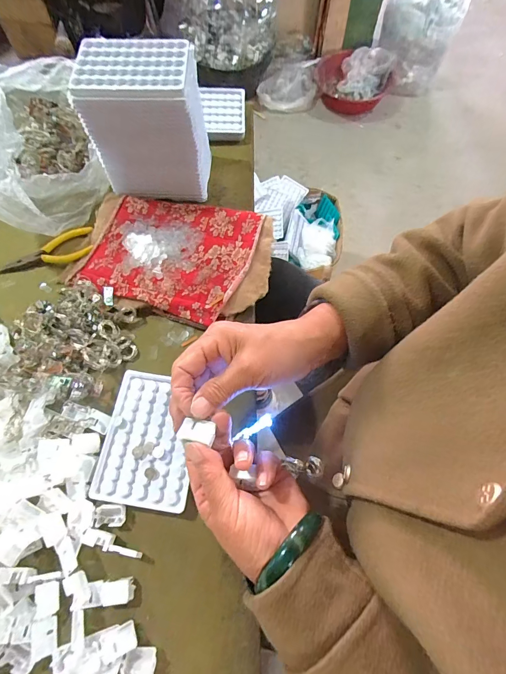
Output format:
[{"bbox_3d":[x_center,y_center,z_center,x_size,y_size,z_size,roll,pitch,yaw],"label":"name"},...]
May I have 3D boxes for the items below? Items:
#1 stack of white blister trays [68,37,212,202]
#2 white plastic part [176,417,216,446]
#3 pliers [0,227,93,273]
[{"bbox_3d":[-0.128,-0.266,0.432,0.133,0.144,0.088,-1,68,-2],"label":"stack of white blister trays"},{"bbox_3d":[-0.042,0.072,0.262,0.027,0.005,0.018,14,68,4],"label":"white plastic part"},{"bbox_3d":[-0.269,-0.113,0.445,0.118,0.015,0.048,-15,69,-8],"label":"pliers"}]

